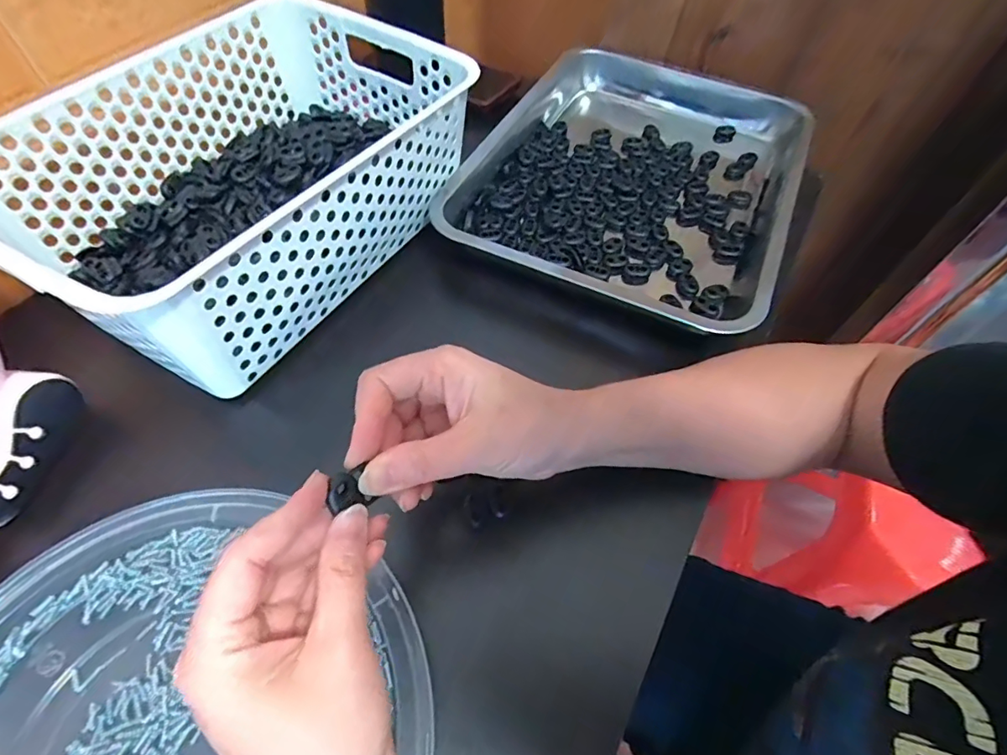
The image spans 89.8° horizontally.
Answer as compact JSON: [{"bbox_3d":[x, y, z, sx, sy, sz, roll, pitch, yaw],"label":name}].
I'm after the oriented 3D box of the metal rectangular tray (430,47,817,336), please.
[{"bbox_3d":[0.130,-0.194,0.492,0.275,0.092,0.405,22,58,12],"label":"metal rectangular tray"}]

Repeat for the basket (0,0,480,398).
[{"bbox_3d":[-0.189,-0.153,0.383,0.219,0.101,0.318,29,60,16],"label":"basket"}]

